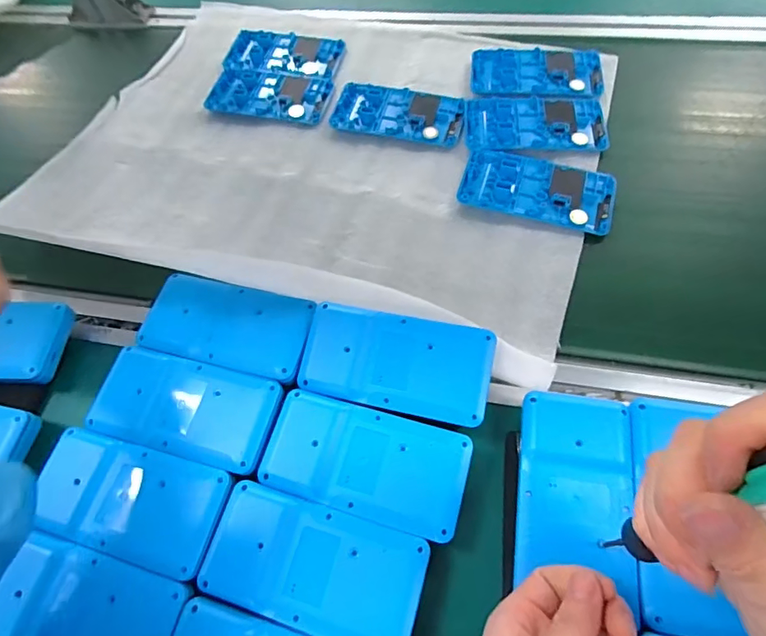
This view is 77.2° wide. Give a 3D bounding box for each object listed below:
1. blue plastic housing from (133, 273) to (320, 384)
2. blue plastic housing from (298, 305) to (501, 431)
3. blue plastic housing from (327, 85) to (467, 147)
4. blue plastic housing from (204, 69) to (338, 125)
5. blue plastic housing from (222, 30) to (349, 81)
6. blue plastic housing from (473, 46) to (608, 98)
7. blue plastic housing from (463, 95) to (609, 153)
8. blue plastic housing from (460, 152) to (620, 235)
[{"bbox_3d":[-0.124,0.004,0.382,0.136,0.017,0.068,11,65,12],"label":"blue plastic housing"},{"bbox_3d":[0.011,0.033,0.353,0.137,0.020,0.069,11,78,12],"label":"blue plastic housing"},{"bbox_3d":[0.015,-0.218,0.506,0.136,0.007,0.066,13,65,12],"label":"blue plastic housing"},{"bbox_3d":[-0.127,-0.250,0.539,0.137,0.008,0.071,8,64,10],"label":"blue plastic housing"},{"bbox_3d":[-0.116,-0.312,0.567,0.137,0.009,0.069,7,64,10],"label":"blue plastic housing"},{"bbox_3d":[0.163,-0.263,0.517,0.134,0.012,0.073,4,63,8],"label":"blue plastic housing"},{"bbox_3d":[0.152,-0.195,0.481,0.135,0.008,0.078,-1,63,6],"label":"blue plastic housing"},{"bbox_3d":[0.142,-0.119,0.445,0.136,0.011,0.074,17,66,15],"label":"blue plastic housing"}]

